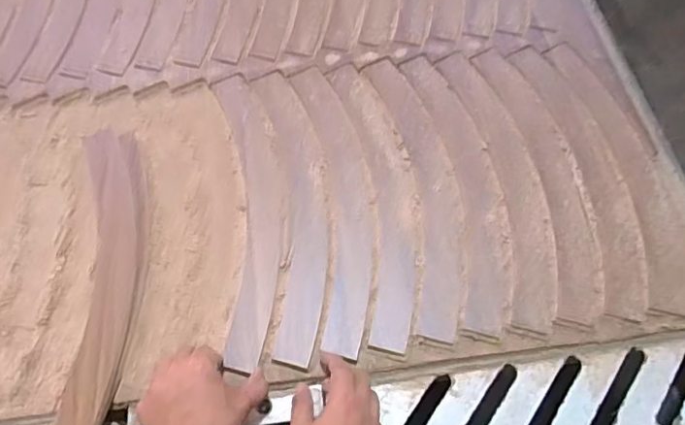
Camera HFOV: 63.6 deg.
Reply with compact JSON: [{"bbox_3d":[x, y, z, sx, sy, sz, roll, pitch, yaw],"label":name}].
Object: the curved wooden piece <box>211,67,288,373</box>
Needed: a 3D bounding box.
[{"bbox_3d":[-0.120,-0.014,0.740,0.082,0.013,0.437,-7,59,-3],"label":"curved wooden piece"}]

